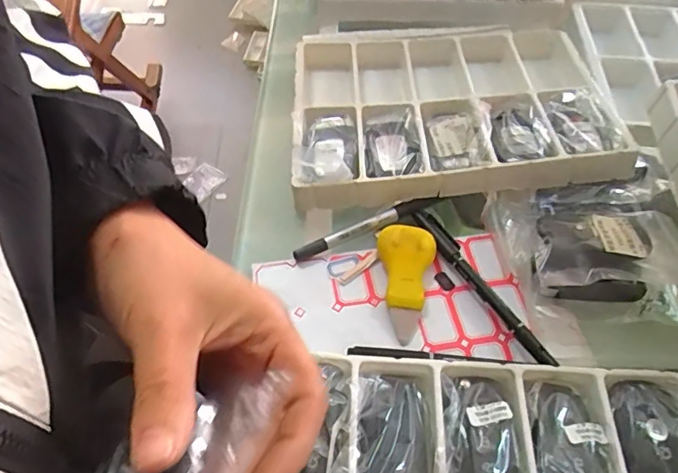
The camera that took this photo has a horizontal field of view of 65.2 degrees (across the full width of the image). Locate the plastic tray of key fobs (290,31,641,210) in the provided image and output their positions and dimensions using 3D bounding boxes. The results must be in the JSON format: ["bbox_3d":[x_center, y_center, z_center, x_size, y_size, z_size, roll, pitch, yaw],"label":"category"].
[{"bbox_3d":[0.084,-0.115,0.435,0.239,0.051,0.206,0,54,-2],"label":"plastic tray of key fobs"}]

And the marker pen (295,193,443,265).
[{"bbox_3d":[0.020,-0.008,0.375,0.112,0.016,0.009,-21,58,-16],"label":"marker pen"}]

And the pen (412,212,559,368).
[{"bbox_3d":[0.090,0.029,0.343,0.012,0.009,0.133,-24,58,-18],"label":"pen"}]

